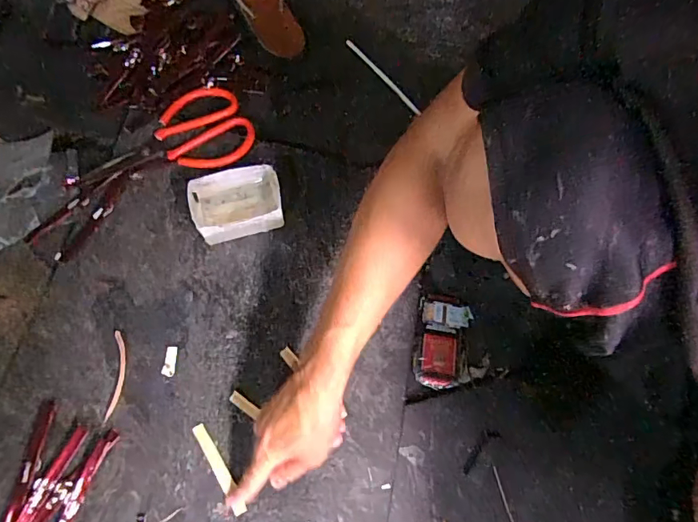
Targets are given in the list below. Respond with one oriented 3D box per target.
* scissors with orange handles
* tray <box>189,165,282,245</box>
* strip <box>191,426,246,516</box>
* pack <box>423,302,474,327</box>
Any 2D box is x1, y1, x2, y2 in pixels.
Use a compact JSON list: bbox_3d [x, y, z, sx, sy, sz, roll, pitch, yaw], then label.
[{"bbox_3d":[-0.230,-0.161,0.598,0.210,0.010,0.120,-11,68,-8],"label":"scissors with orange handles"},{"bbox_3d":[-0.131,-0.069,0.559,0.105,0.052,0.070,-15,74,-9],"label":"tray"},{"bbox_3d":[-0.136,0.216,0.495,0.013,0.004,0.099,-31,74,-11],"label":"strip"},{"bbox_3d":[0.123,0.067,0.591,0.062,0.006,0.027,5,67,-1],"label":"pack"}]

